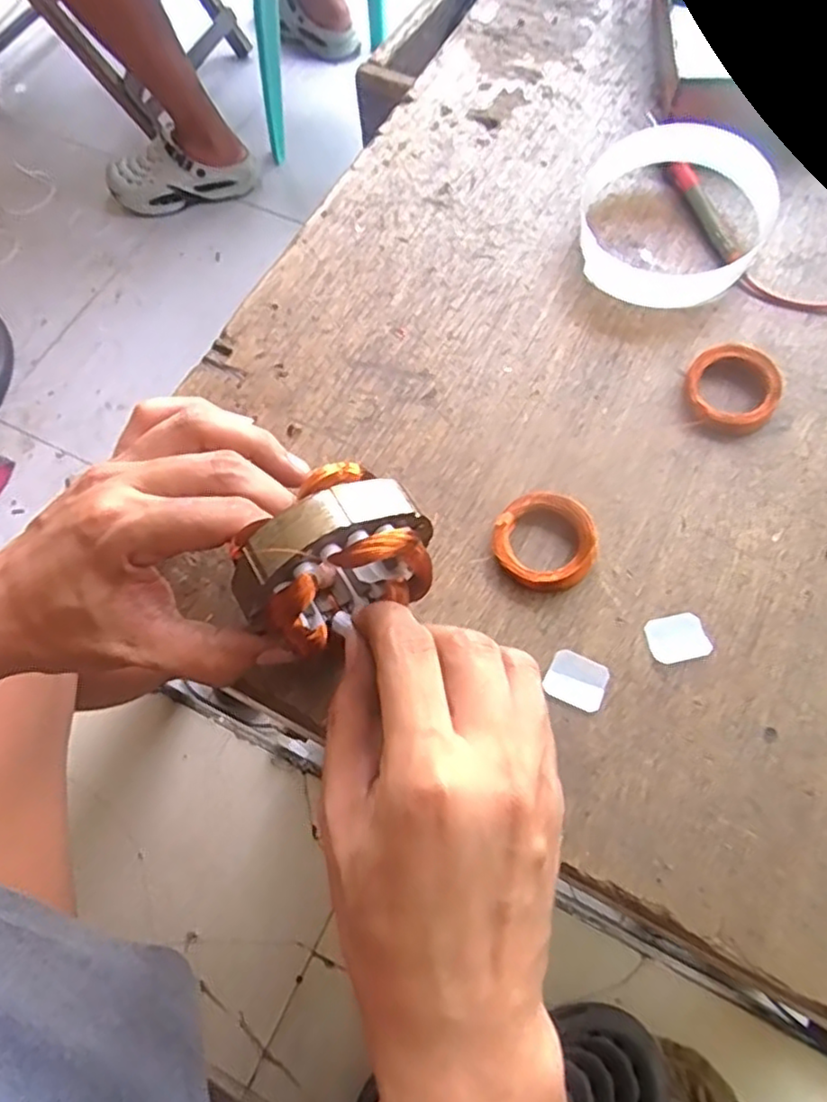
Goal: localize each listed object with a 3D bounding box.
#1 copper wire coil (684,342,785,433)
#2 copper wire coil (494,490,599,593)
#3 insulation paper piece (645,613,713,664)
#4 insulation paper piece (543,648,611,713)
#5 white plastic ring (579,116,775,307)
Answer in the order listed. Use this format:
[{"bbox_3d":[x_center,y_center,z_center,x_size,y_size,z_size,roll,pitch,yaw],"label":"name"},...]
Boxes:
[{"bbox_3d":[0.156,-0.080,0.325,0.043,0.014,0.041,-1,68,2],"label":"copper wire coil"},{"bbox_3d":[0.059,-0.004,0.298,0.045,0.016,0.041,-1,68,2],"label":"copper wire coil"},{"bbox_3d":[0.113,0.037,0.284,0.024,0.004,0.020,-13,68,-3],"label":"insulation paper piece"},{"bbox_3d":[0.069,0.054,0.279,0.024,0.004,0.021,24,71,12],"label":"insulation paper piece"},{"bbox_3d":[0.140,-0.182,0.356,0.094,0.029,0.106,5,68,5],"label":"white plastic ring"}]

